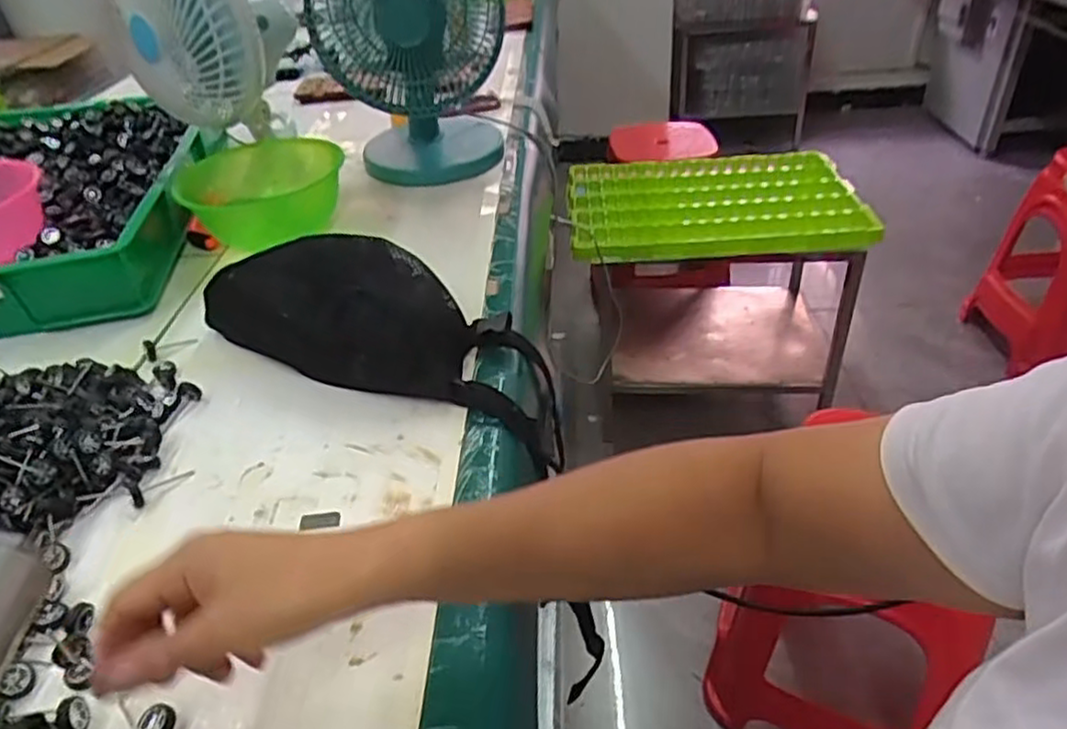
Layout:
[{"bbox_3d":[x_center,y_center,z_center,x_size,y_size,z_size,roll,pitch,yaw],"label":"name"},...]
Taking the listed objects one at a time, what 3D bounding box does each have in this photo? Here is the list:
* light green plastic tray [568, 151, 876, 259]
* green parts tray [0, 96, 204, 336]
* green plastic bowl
[{"bbox_3d":[0.377,-0.357,1.549,0.623,0.065,0.453,-8,38,-4],"label":"light green plastic tray"},{"bbox_3d":[-0.601,-0.211,0.874,0.326,0.082,0.511,-9,38,-9],"label":"green parts tray"},{"bbox_3d":[-0.340,-0.225,0.882,0.180,0.081,0.221,-17,40,-19],"label":"green plastic bowl"}]

